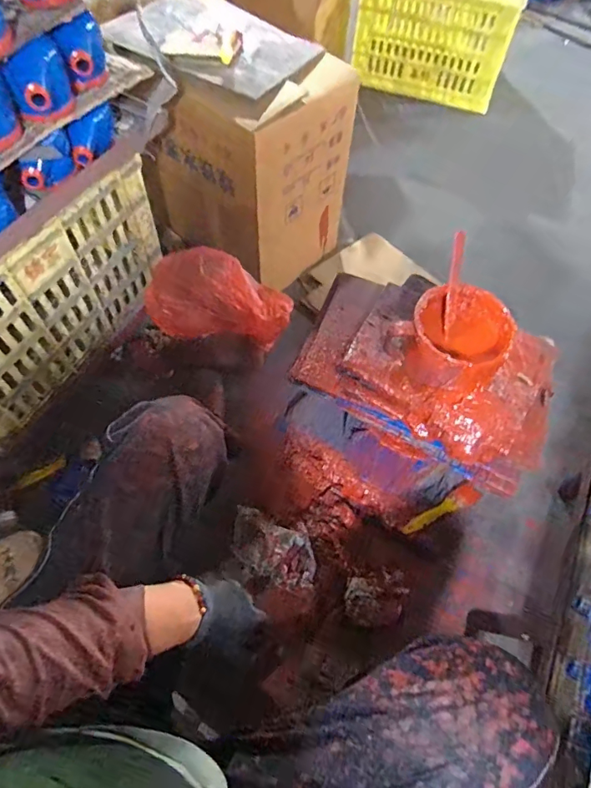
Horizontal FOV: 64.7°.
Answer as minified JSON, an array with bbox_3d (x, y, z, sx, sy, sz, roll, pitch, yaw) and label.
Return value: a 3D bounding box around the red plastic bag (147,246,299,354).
[{"bbox_3d":[-0.150,-0.178,0.901,0.279,0.154,0.118,4,61,-1],"label":"red plastic bag"}]

